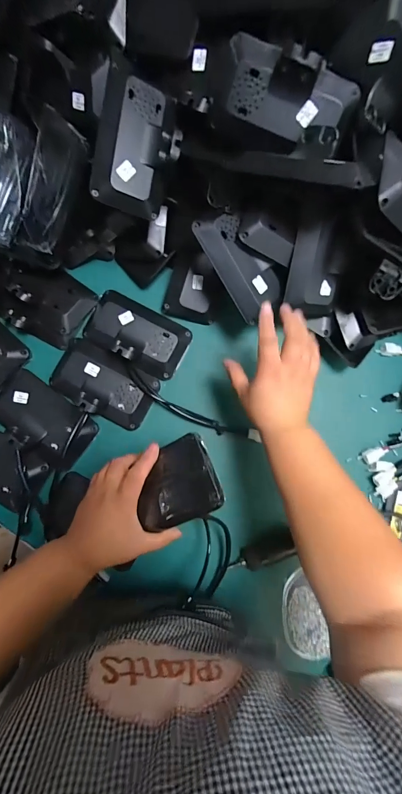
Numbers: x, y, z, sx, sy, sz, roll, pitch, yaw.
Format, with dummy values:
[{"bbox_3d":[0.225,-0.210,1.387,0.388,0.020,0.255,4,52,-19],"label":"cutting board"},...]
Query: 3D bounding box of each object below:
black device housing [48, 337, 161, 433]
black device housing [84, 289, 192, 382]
[{"bbox_3d":[-0.150,-0.022,0.512,0.157,0.048,0.090,29,86,1],"label":"black device housing"},{"bbox_3d":[-0.100,-0.100,0.522,0.159,0.040,0.093,29,86,1],"label":"black device housing"}]

